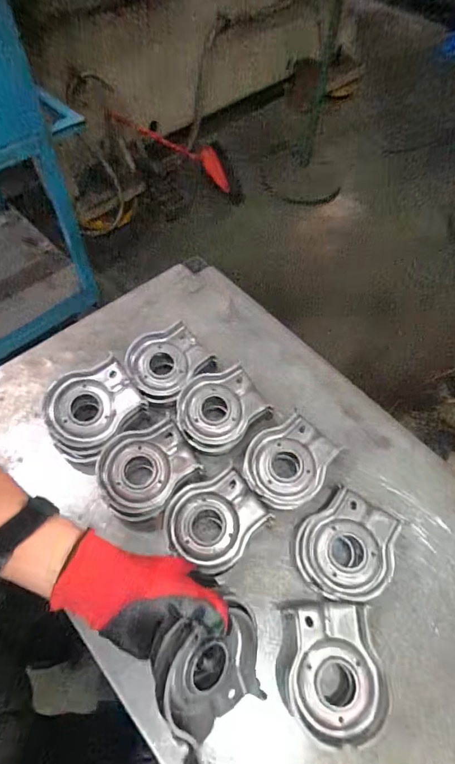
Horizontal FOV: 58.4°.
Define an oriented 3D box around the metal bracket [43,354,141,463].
[{"bbox_3d":[-0.185,0.036,0.565,0.126,0.025,0.110,-31,93,-26],"label":"metal bracket"}]

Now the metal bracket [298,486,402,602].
[{"bbox_3d":[0.149,0.205,0.511,0.109,0.041,0.130,37,64,16],"label":"metal bracket"}]

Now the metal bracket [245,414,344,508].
[{"bbox_3d":[0.085,0.112,0.558,0.128,0.045,0.106,-34,67,-21],"label":"metal bracket"}]

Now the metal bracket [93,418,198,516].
[{"bbox_3d":[-0.107,0.114,0.538,0.127,0.033,0.097,-25,65,-17],"label":"metal bracket"}]

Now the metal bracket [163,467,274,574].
[{"bbox_3d":[-0.017,0.175,0.519,0.118,0.045,0.101,-38,69,-23],"label":"metal bracket"}]

